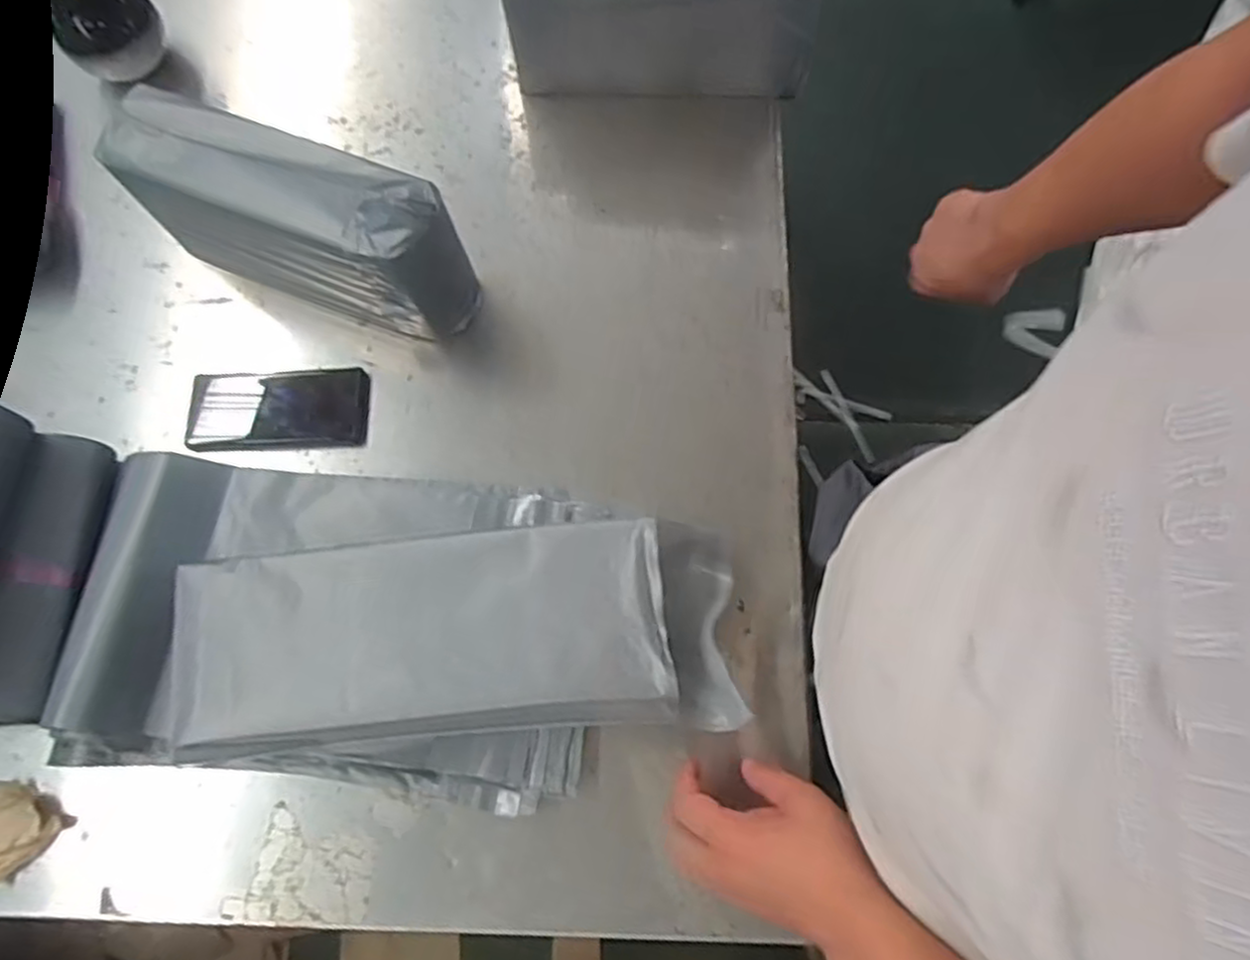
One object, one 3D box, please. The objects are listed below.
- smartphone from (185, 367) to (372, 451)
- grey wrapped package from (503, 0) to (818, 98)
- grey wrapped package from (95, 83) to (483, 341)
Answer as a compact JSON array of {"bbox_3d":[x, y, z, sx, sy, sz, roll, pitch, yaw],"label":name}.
[{"bbox_3d":[-0.329,-0.070,0.693,0.168,0.019,0.082,-4,69,0],"label":"smartphone"},{"bbox_3d":[0.040,-0.481,0.739,0.302,0.152,0.096,2,72,2],"label":"grey wrapped package"},{"bbox_3d":[-0.299,-0.239,0.672,0.320,0.159,0.094,23,74,8],"label":"grey wrapped package"}]

